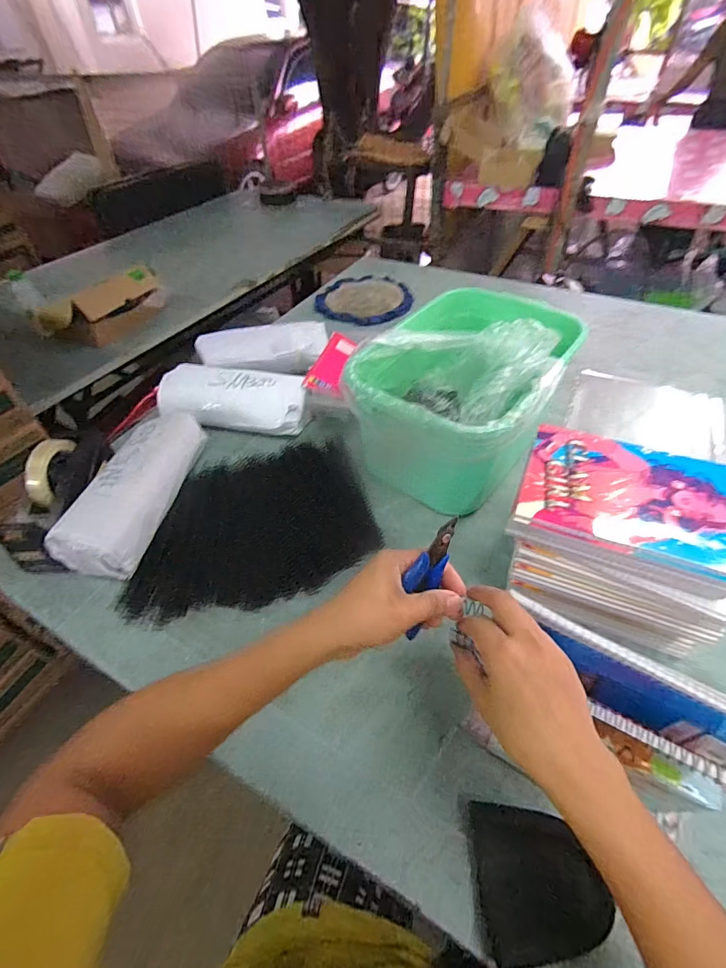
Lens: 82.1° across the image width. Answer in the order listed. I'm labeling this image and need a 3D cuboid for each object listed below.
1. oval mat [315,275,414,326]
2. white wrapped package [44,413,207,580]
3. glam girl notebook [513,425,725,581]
[{"bbox_3d":[0.008,-0.486,1.086,0.245,0.018,0.293,-30,53,-20],"label":"oval mat"},{"bbox_3d":[-0.336,0.002,0.619,0.114,0.065,0.260,7,50,10],"label":"white wrapped package"},{"bbox_3d":[0.271,0.008,0.427,0.195,0.014,0.144,16,50,21],"label":"glam girl notebook"}]

